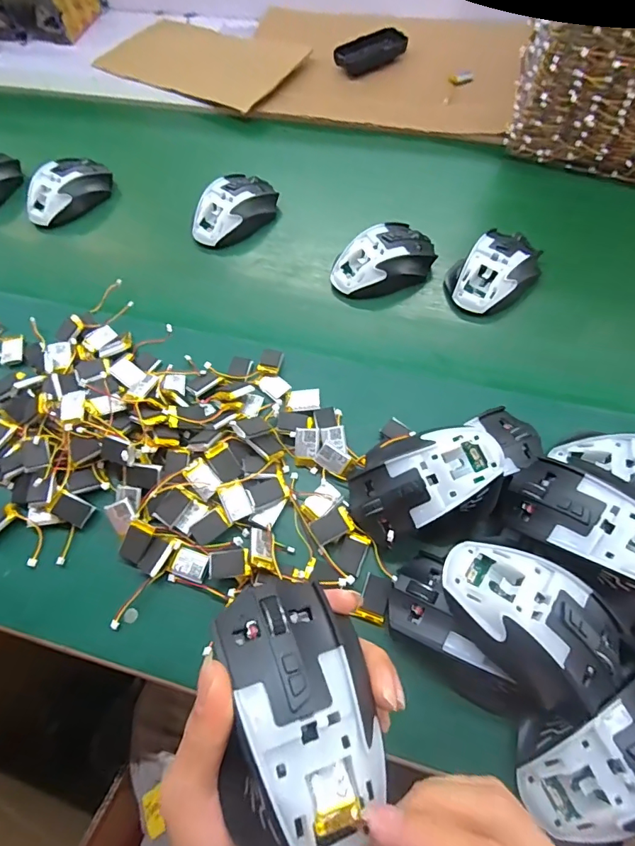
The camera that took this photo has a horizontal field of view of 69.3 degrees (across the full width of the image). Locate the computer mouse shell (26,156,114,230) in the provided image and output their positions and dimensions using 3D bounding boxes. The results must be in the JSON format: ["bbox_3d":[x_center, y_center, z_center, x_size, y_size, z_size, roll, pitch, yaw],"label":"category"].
[{"bbox_3d":[-0.319,-0.297,0.585,0.115,0.043,0.056,-41,66,-18],"label":"computer mouse shell"}]

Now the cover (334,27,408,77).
[{"bbox_3d":[0.081,-0.567,0.702,0.116,0.020,0.063,-32,64,-14],"label":"cover"}]

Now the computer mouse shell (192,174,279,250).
[{"bbox_3d":[-0.098,-0.256,0.549,0.057,0.043,0.112,37,69,21],"label":"computer mouse shell"}]

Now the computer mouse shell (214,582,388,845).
[{"bbox_3d":[-0.009,0.127,0.201,0.067,0.030,0.109,-8,61,-1],"label":"computer mouse shell"}]

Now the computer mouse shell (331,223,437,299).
[{"bbox_3d":[0.072,-0.175,0.497,0.112,0.041,0.061,-28,63,-12],"label":"computer mouse shell"}]

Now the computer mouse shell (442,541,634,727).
[{"bbox_3d":[0.137,0.122,0.280,0.125,0.035,0.068,33,69,19],"label":"computer mouse shell"}]

